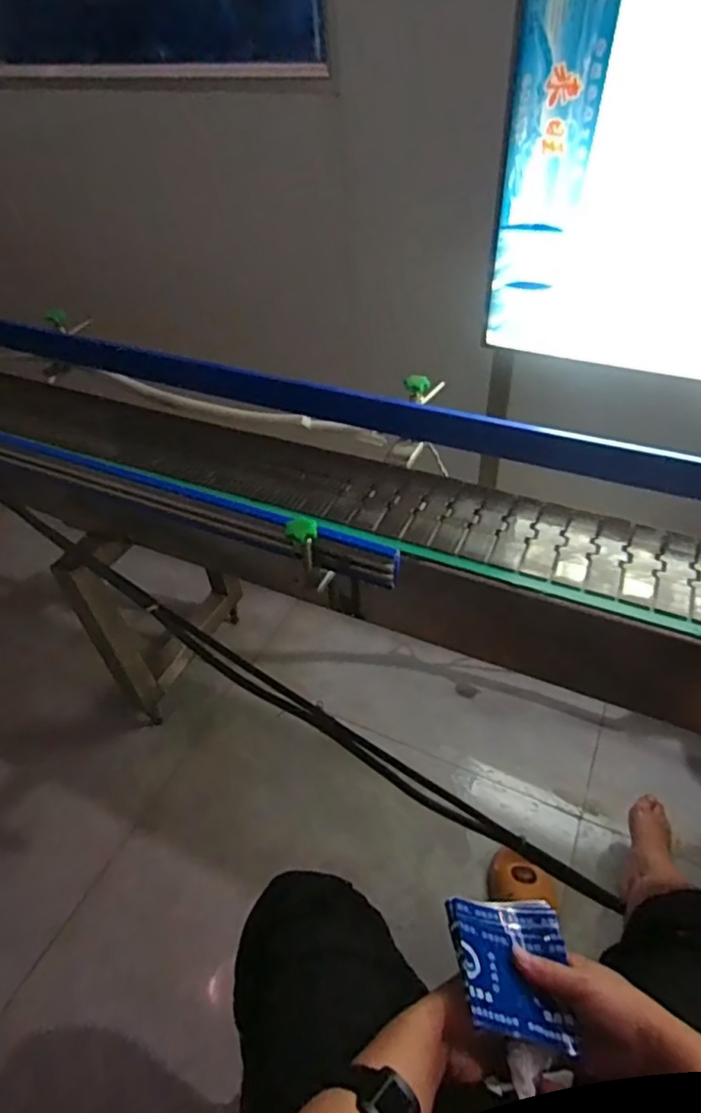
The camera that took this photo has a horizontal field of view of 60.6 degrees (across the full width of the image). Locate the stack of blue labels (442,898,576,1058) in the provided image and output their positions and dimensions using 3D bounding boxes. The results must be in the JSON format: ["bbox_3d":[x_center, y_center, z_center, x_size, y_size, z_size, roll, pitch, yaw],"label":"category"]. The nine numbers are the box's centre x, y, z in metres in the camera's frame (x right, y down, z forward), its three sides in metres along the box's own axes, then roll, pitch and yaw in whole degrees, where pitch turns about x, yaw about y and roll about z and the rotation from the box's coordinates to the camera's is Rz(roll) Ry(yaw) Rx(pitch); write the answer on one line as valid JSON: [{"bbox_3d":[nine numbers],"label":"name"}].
[{"bbox_3d":[0.132,0.332,0.485,0.093,0.014,0.102,10,36,-9],"label":"stack of blue labels"}]

